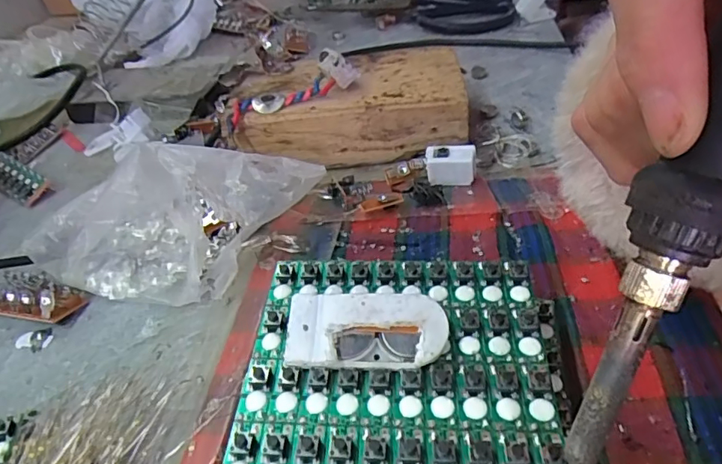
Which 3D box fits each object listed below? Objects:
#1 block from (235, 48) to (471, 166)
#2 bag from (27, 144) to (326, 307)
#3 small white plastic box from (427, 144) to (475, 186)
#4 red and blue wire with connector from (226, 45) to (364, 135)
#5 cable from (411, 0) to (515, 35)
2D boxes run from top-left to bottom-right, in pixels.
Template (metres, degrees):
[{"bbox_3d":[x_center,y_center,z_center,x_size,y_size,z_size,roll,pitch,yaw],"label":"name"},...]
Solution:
[{"bbox_3d":[-0.007,-0.080,0.333,0.141,0.039,0.081,-6,40,3],"label":"block"},{"bbox_3d":[-0.096,-0.005,0.249,0.154,0.060,0.061,-17,38,11],"label":"bag"},{"bbox_3d":[0.049,-0.037,0.285,0.026,0.020,0.012,1,40,11],"label":"small white plastic box"},{"bbox_3d":[-0.043,-0.085,0.307,0.079,0.019,0.031,-24,41,0],"label":"red and blue wire with connector"},{"bbox_3d":[0.100,-0.219,0.507,0.094,0.023,0.109,2,41,12],"label":"cable"}]

